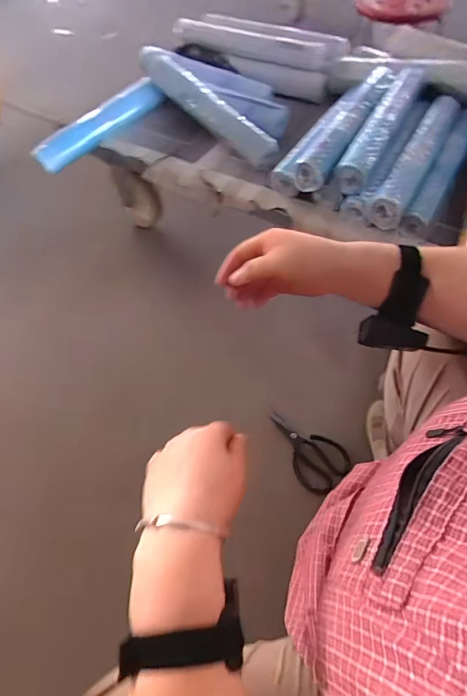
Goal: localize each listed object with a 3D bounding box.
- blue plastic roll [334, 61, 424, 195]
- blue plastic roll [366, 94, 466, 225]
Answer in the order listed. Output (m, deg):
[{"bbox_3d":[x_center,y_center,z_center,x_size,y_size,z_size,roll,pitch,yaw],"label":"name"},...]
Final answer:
[{"bbox_3d":[0.297,-0.445,0.848,0.063,0.073,0.345,24,61,17],"label":"blue plastic roll"},{"bbox_3d":[0.357,-0.371,0.823,0.069,0.060,0.356,28,62,19],"label":"blue plastic roll"}]

